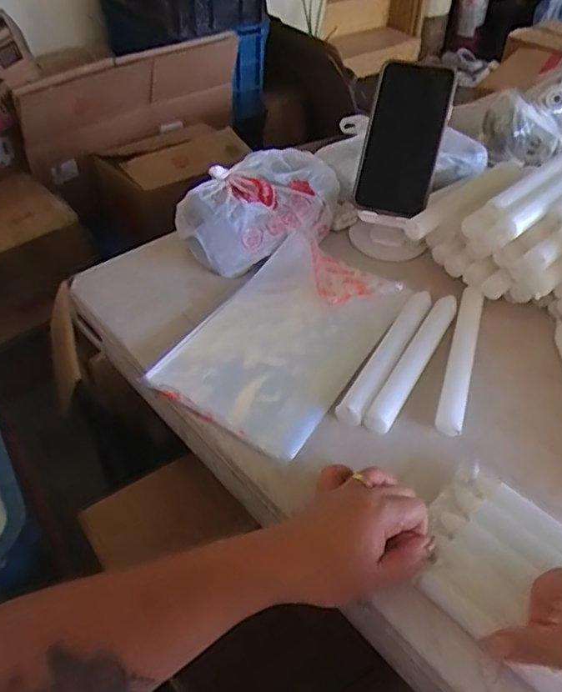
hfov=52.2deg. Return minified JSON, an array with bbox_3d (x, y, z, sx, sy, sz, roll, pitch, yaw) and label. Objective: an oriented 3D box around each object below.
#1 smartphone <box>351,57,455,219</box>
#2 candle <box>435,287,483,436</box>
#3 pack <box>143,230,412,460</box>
[{"bbox_3d":[0.131,-0.220,0.611,0.079,0.156,0.013,14,9,15],"label":"smartphone"},{"bbox_3d":[0.170,0.007,0.536,0.022,0.018,0.186,15,45,13],"label":"candle"},{"bbox_3d":[0.007,-0.018,0.549,0.154,0.012,0.241,23,48,21],"label":"pack"}]

